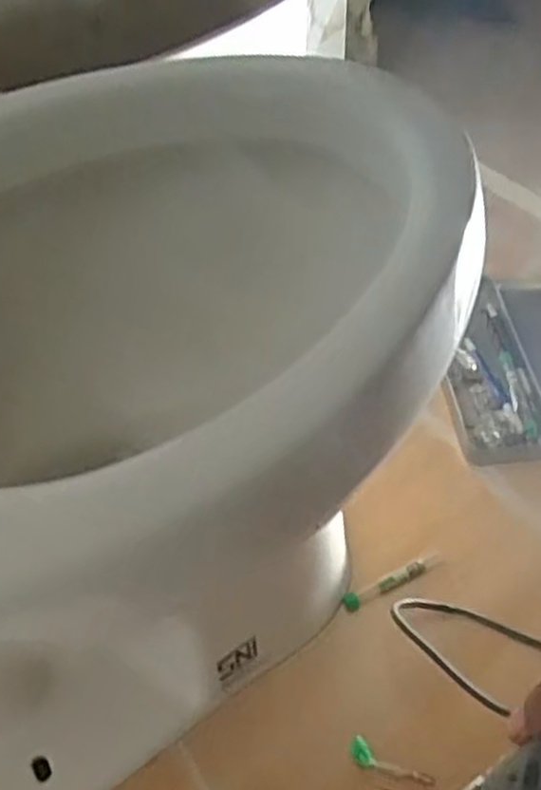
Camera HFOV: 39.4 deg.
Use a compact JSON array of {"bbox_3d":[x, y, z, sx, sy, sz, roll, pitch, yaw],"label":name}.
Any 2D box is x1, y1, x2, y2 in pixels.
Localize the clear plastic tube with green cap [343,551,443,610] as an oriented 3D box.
[{"bbox_3d":[0.114,0.175,0.711,0.102,0.016,0.013,-20,51,-15],"label":"clear plastic tube with green cap"}]

